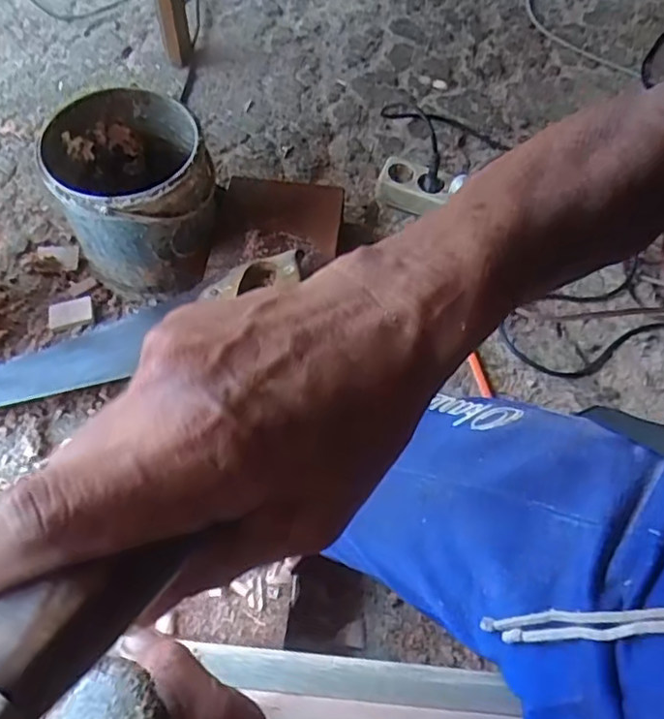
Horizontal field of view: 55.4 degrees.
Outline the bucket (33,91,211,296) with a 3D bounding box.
[{"bbox_3d":[-0.235,-0.196,0.780,0.176,0.184,0.179,1,62,-2],"label":"bucket"}]

